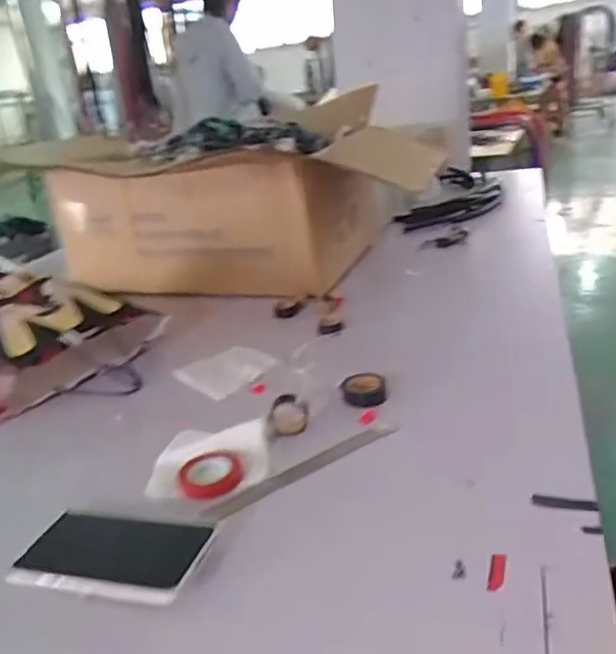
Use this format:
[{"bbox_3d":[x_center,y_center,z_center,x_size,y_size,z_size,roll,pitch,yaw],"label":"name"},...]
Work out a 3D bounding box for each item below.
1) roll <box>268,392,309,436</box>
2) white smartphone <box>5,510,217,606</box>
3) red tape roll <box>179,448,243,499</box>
[{"bbox_3d":[-0.021,0.095,0.633,0.043,0.044,0.020,-10,22,-7],"label":"roll"},{"bbox_3d":[-0.158,0.181,0.479,0.160,0.014,0.075,1,23,19],"label":"white smartphone"},{"bbox_3d":[-0.092,0.142,0.573,0.061,0.017,0.058,-6,22,3],"label":"red tape roll"}]

